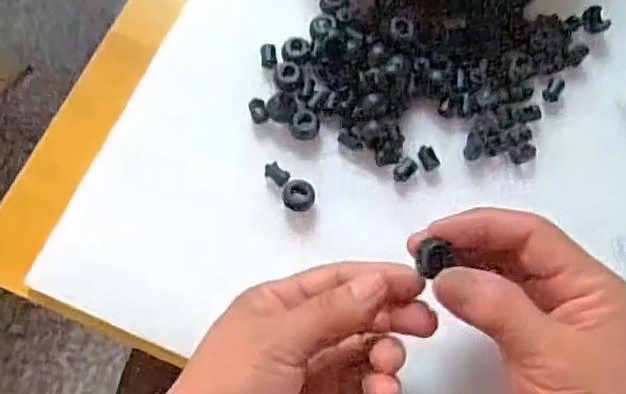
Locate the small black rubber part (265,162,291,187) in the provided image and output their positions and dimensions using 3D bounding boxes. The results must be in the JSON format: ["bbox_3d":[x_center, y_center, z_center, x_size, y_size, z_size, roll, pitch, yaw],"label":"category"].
[{"bbox_3d":[-0.021,-0.013,0.359,0.015,0.005,0.009,36,75,11],"label":"small black rubber part"}]

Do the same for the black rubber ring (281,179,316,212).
[{"bbox_3d":[-0.008,-0.001,0.355,0.018,0.009,0.016,3,70,-1],"label":"black rubber ring"}]

